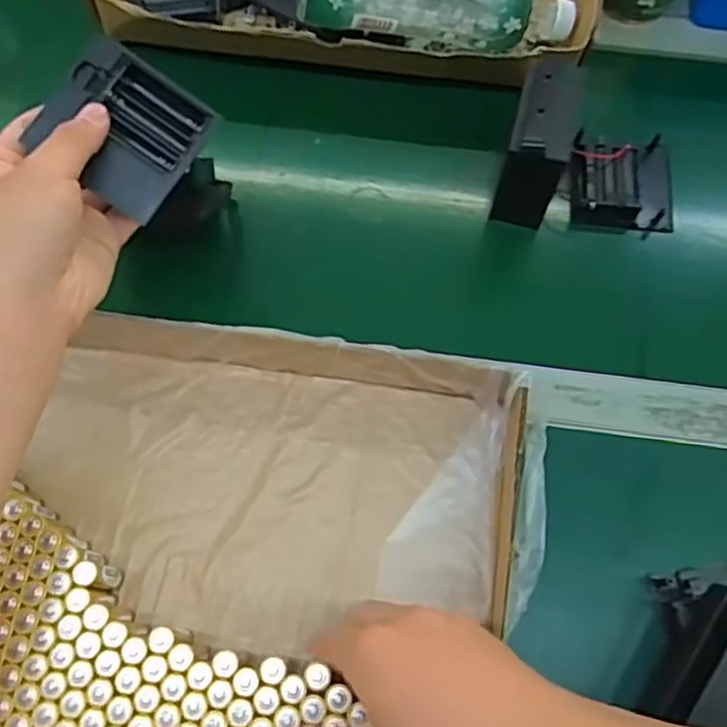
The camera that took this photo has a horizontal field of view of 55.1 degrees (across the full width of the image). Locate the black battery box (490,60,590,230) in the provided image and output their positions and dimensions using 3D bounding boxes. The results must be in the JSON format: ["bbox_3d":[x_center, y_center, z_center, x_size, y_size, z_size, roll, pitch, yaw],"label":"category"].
[{"bbox_3d":[0.125,-0.158,0.494,0.040,0.081,0.071,14,69,5],"label":"black battery box"}]

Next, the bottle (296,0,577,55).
[{"bbox_3d":[0.059,-0.284,0.551,0.221,0.075,0.067,1,67,-16],"label":"bottle"}]

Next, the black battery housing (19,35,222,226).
[{"bbox_3d":[-0.136,-0.134,0.397,0.081,0.012,0.075,35,77,-9],"label":"black battery housing"}]

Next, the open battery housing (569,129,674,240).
[{"bbox_3d":[0.200,-0.141,0.539,0.079,0.022,0.082,6,68,2],"label":"open battery housing"}]

